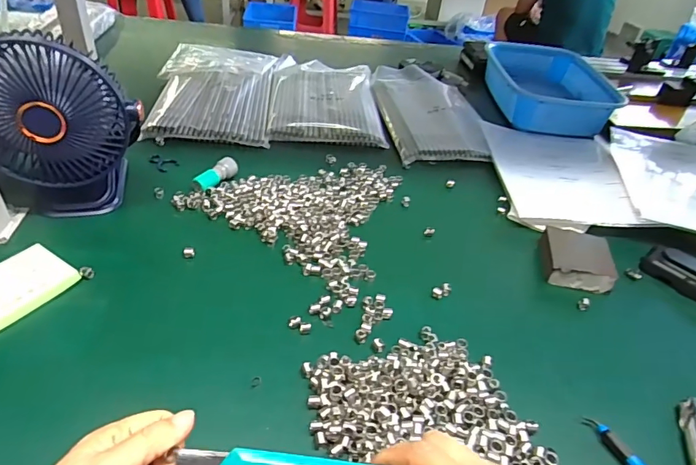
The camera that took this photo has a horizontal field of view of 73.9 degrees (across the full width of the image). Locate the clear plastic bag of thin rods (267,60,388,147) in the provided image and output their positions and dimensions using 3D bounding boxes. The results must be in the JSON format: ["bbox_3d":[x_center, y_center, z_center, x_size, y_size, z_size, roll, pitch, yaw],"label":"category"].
[{"bbox_3d":[-0.040,-0.238,0.814,0.181,0.024,0.311,2,39,-6],"label":"clear plastic bag of thin rods"}]

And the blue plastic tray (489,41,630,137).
[{"bbox_3d":[0.379,-0.288,0.897,0.209,0.066,0.316,9,39,3],"label":"blue plastic tray"}]

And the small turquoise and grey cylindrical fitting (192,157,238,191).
[{"bbox_3d":[-0.165,-0.073,0.581,0.022,0.022,0.058,26,42,22],"label":"small turquoise and grey cylindrical fitting"}]

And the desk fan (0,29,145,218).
[{"bbox_3d":[-0.297,-0.102,0.476,0.135,0.182,0.100,-23,47,-32],"label":"desk fan"}]

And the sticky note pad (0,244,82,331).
[{"bbox_3d":[-0.302,0.051,0.413,0.067,0.012,0.095,23,42,20],"label":"sticky note pad"}]

